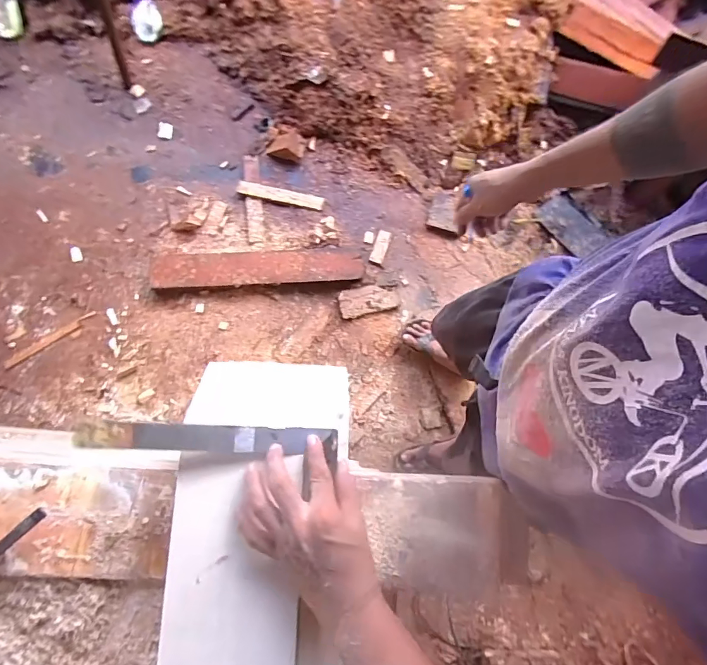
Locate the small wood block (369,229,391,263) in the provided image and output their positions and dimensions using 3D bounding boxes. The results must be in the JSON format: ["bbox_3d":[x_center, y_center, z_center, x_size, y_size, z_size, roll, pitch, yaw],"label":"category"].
[{"bbox_3d":[0.092,-0.291,1.406,0.044,0.013,0.116,19,78,3],"label":"small wood block"}]

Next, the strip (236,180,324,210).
[{"bbox_3d":[-0.250,-0.473,1.431,0.293,0.016,0.047,10,78,2],"label":"strip"}]

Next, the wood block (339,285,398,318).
[{"bbox_3d":[0.047,-0.104,1.351,0.180,0.031,0.087,-11,78,-3],"label":"wood block"}]

